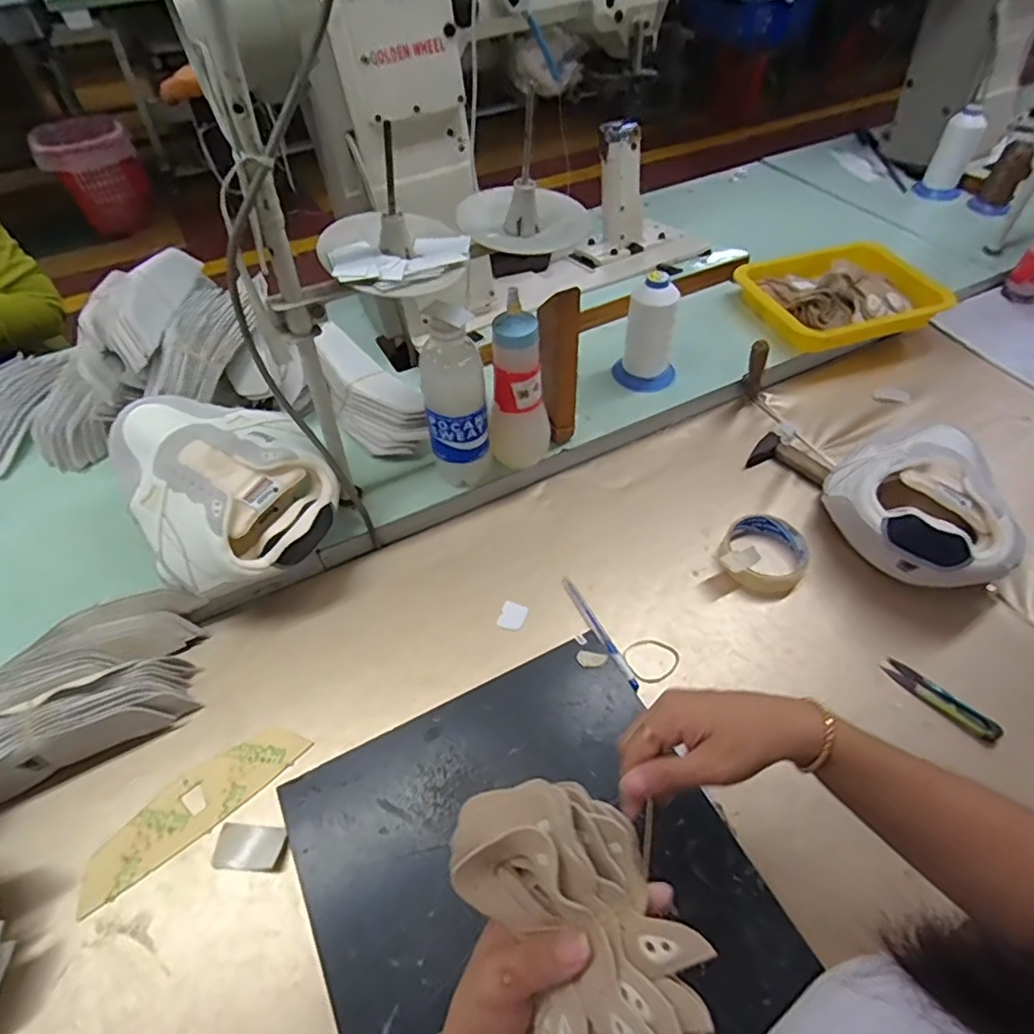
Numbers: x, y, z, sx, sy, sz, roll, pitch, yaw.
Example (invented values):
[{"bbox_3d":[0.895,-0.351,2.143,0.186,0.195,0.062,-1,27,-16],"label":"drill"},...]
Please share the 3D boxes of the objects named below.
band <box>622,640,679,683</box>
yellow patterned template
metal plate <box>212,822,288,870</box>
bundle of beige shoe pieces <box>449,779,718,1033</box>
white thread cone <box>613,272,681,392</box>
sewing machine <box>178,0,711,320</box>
[{"bbox_3d":[0.129,0.134,0.579,0.048,0.004,0.044,0,53,0],"label":"band"},{"bbox_3d":[-0.267,0.237,0.503,0.183,0.006,0.053,-36,63,-23],"label":"yellow patterned template"},{"bbox_3d":[-0.213,0.262,0.483,0.053,0.004,0.030,6,55,2],"label":"metal plate"},{"bbox_3d":[0.027,0.196,0.293,0.084,0.061,0.137,-25,60,-18],"label":"bundle of beige shoe pieces"},{"bbox_3d":[0.168,-0.226,0.747,0.073,0.127,0.062,14,53,12],"label":"white thread cone"},{"bbox_3d":[-0.003,-0.478,0.778,0.565,0.415,0.174,-25,55,-18],"label":"sewing machine"}]

